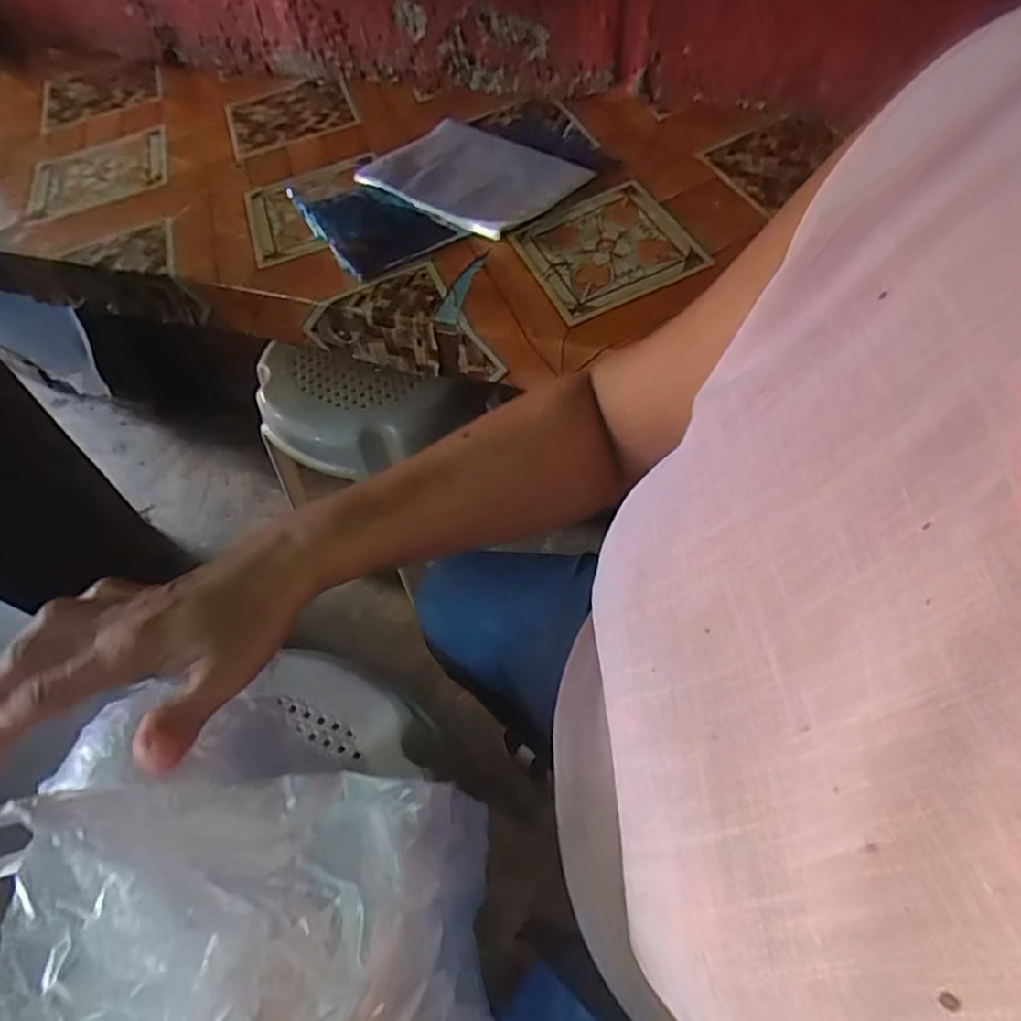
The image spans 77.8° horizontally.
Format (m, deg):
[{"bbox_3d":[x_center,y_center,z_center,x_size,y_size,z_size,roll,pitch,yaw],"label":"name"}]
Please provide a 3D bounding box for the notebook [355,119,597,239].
[{"bbox_3d":[-0.039,-0.335,0.628,0.202,0.011,0.143,33,63,24],"label":"notebook"}]

